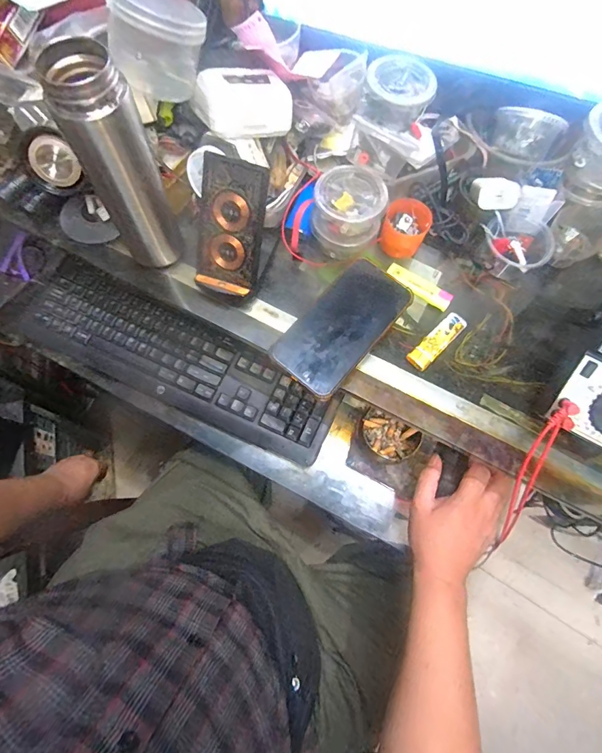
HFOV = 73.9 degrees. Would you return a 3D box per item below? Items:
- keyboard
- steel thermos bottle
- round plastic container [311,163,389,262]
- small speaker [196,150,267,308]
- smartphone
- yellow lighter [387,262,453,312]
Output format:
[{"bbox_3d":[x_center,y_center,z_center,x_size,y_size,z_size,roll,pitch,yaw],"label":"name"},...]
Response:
[{"bbox_3d":[-0.167,-0.024,0.550,0.447,0.026,0.125,25,72,7],"label":"keyboard"},{"bbox_3d":[-0.166,-0.187,0.382,0.059,0.210,0.053,-31,74,-11],"label":"steel thermos bottle"},{"bbox_3d":[0.054,-0.186,0.461,0.076,0.089,0.070,0,71,-1],"label":"round plastic container"},{"bbox_3d":[-0.074,-0.147,0.421,0.066,0.148,0.019,16,37,4],"label":"small speaker"},{"bbox_3d":[0.044,-0.055,0.417,0.078,0.009,0.154,39,74,11],"label":"smartphone"},{"bbox_3d":[0.138,-0.106,0.468,0.080,0.007,0.022,34,73,10],"label":"yellow lighter"}]

